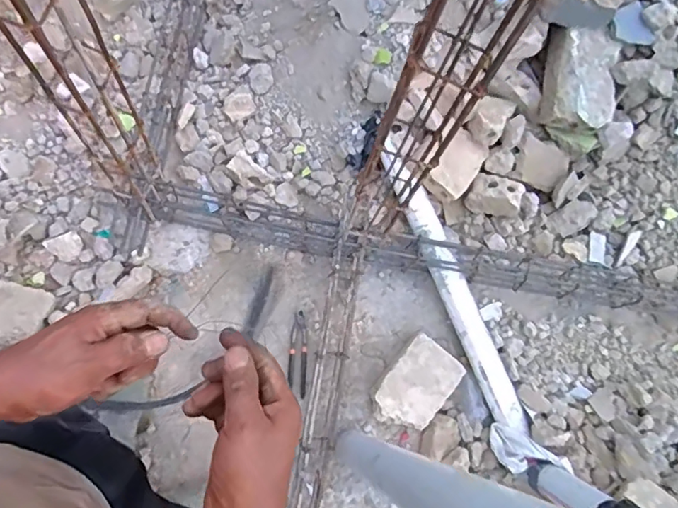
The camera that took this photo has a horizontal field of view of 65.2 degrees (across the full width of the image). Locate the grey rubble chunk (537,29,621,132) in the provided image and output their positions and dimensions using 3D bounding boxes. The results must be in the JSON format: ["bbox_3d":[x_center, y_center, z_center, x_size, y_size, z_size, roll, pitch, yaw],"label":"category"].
[{"bbox_3d":[0.614,-0.442,1.341,0.189,0.110,0.221,9,74,3],"label":"grey rubble chunk"}]

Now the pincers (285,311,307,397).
[{"bbox_3d":[-0.104,0.252,1.345,0.052,0.024,0.211,3,74,-6],"label":"pincers"}]

